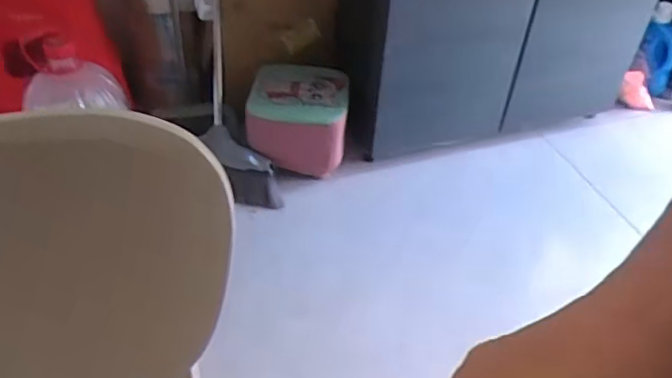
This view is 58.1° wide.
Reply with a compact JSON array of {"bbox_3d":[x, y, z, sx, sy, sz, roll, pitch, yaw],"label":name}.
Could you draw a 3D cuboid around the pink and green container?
[{"bbox_3d":[-0.092,-0.199,1.611,0.251,0.166,0.244,5,42,3],"label":"pink and green container"}]

